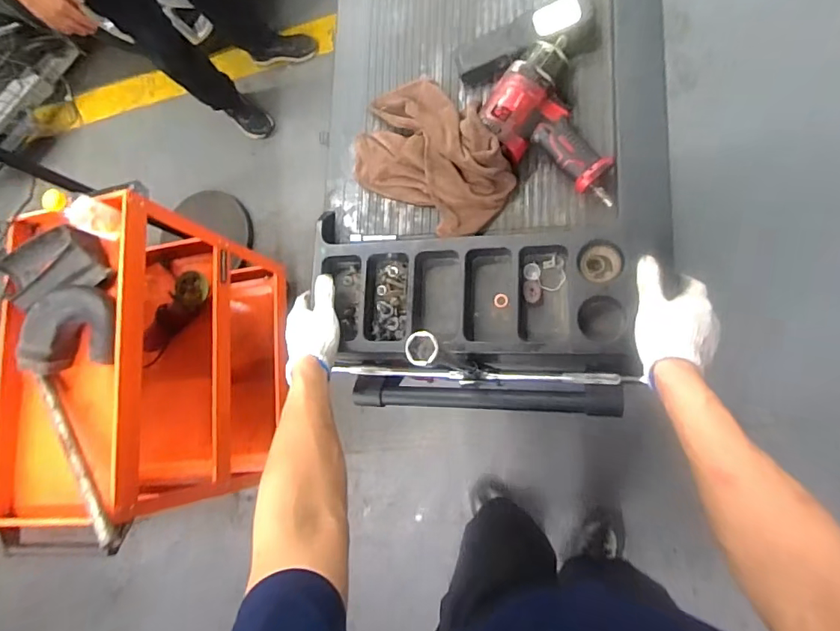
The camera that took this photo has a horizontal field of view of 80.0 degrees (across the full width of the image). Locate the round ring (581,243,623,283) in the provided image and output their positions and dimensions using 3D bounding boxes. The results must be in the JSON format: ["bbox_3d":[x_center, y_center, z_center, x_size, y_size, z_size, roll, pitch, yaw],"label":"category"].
[{"bbox_3d":[0.223,-0.063,0.623,0.047,0.029,0.045,0,82,3],"label":"round ring"}]

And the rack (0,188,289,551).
[{"bbox_3d":[-0.679,0.111,1.304,0.378,0.709,0.653,-4,82,3],"label":"rack"}]

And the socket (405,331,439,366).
[{"bbox_3d":[0.002,0.032,0.468,0.030,0.035,0.030,0,82,3],"label":"socket"}]

